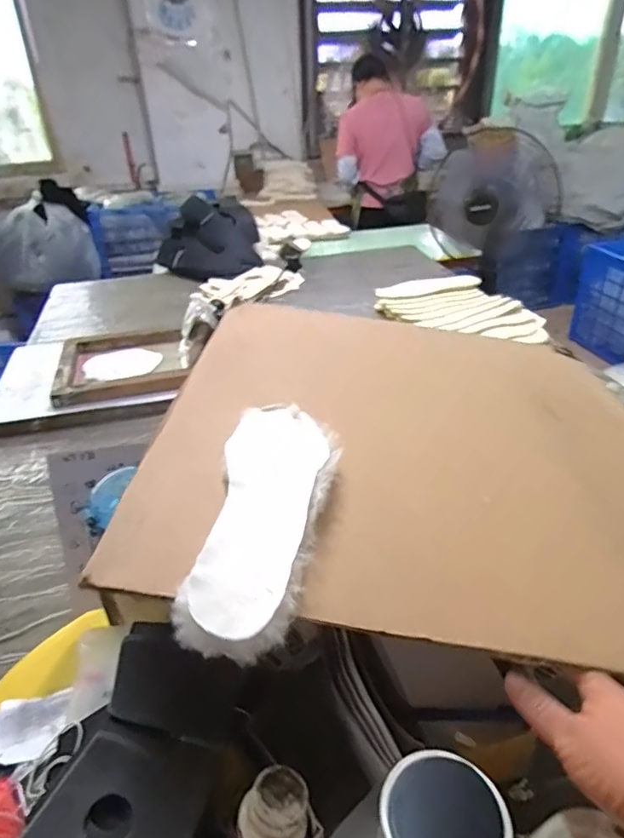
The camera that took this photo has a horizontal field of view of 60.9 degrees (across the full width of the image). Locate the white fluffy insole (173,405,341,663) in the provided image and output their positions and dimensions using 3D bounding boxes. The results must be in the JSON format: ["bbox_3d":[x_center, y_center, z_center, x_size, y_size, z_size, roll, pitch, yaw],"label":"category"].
[{"bbox_3d":[-0.033,0.061,0.412,0.088,0.024,0.262,2,32,7],"label":"white fluffy insole"}]

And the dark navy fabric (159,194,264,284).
[{"bbox_3d":[-0.355,-0.630,1.831,0.345,0.192,0.372,-9,33,-10],"label":"dark navy fabric"}]

